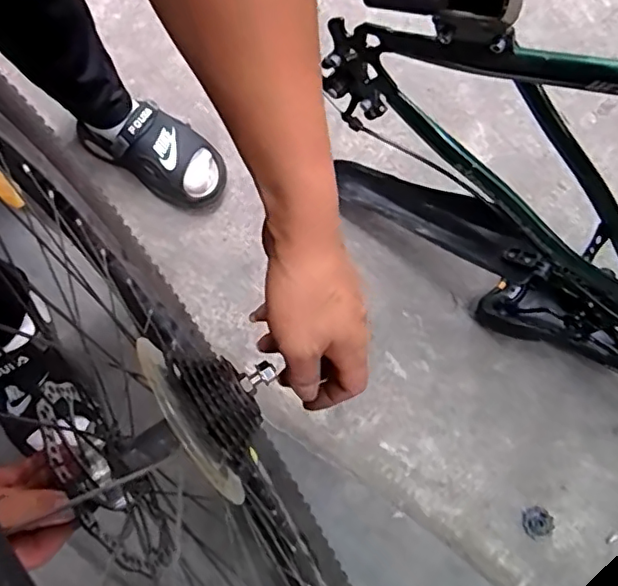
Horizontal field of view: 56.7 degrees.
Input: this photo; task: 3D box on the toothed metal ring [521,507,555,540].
[{"bbox_3d":[0.312,0.314,0.781,0.041,0.005,0.039,-1,73,3],"label":"toothed metal ring"}]

